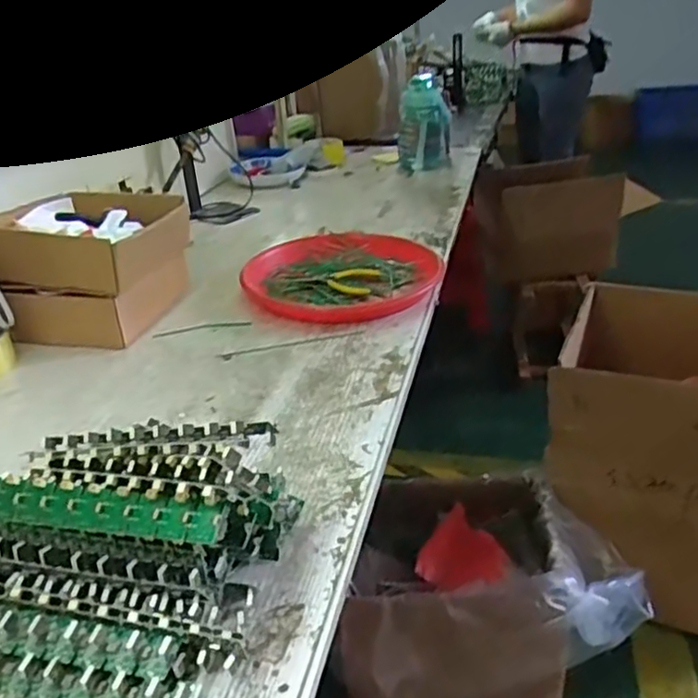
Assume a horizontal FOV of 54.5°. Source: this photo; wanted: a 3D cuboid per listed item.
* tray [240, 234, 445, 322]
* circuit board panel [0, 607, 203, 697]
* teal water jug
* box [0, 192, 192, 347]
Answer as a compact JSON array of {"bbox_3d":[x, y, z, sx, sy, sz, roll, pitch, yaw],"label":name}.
[{"bbox_3d":[-0.011,-0.112,1.011,0.286,0.029,0.244,-2,28,7],"label":"tray"},{"bbox_3d":[-0.198,0.204,0.445,0.206,0.031,0.046,2,29,13],"label":"circuit board panel"},{"bbox_3d":[0.184,-0.549,1.632,0.120,0.191,0.145,-2,28,7],"label":"teal water jug"},{"bbox_3d":[-0.351,-0.123,0.925,0.214,0.134,0.222,2,29,13],"label":"box"}]

